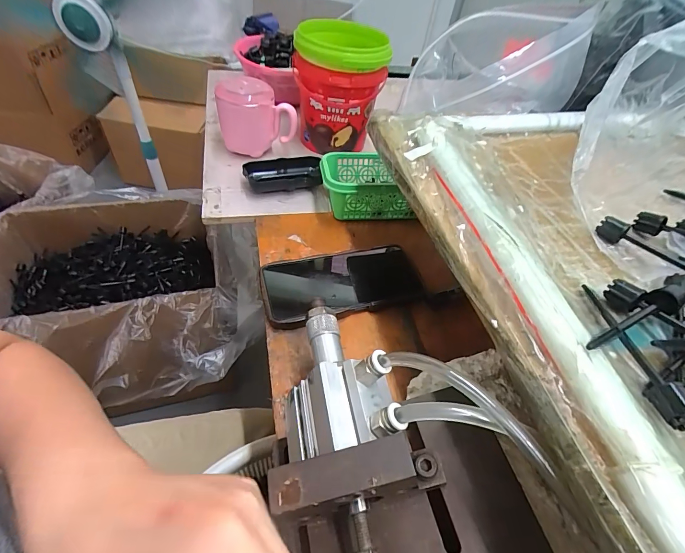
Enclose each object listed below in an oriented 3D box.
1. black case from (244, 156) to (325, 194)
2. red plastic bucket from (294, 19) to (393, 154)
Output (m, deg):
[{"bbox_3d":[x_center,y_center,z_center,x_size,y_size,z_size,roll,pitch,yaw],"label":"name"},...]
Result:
[{"bbox_3d":[-0.081,-0.143,0.482,0.103,0.028,0.046,-6,50,-14],"label":"black case"},{"bbox_3d":[-0.006,-0.287,0.531,0.128,0.142,0.143,-2,49,-10],"label":"red plastic bucket"}]

